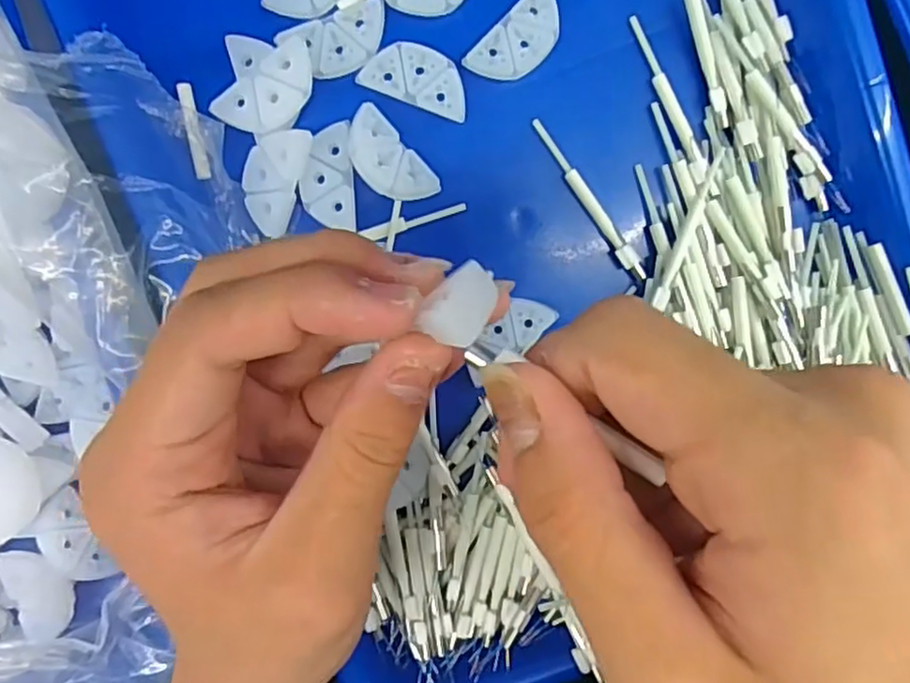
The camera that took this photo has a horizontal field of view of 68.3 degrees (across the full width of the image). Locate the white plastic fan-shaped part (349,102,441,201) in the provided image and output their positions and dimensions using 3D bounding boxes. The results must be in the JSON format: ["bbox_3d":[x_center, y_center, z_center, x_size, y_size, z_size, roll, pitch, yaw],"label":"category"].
[{"bbox_3d":[-0.024,-0.065,0.239,0.019,0.006,0.038,-41,96,4],"label":"white plastic fan-shaped part"}]

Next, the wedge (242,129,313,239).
[{"bbox_3d":[-0.065,-0.057,0.236,0.019,0.005,0.037,19,97,-3],"label":"wedge"}]

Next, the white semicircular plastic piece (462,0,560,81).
[{"bbox_3d":[0.024,-0.106,0.236,0.038,0.004,0.019,-44,96,5],"label":"white semicircular plastic piece"}]

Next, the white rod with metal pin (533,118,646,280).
[{"bbox_3d":[0.050,-0.052,0.246,0.006,0.004,0.068,-33,97,3],"label":"white rod with metal pin"}]

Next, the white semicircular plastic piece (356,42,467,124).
[{"bbox_3d":[-0.013,-0.094,0.236,0.038,0.004,0.019,20,97,-3],"label":"white semicircular plastic piece"}]

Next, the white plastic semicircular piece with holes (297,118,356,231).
[{"bbox_3d":[-0.046,-0.059,0.242,0.018,0.008,0.036,-1,97,-1],"label":"white plastic semicircular piece with holes"}]

